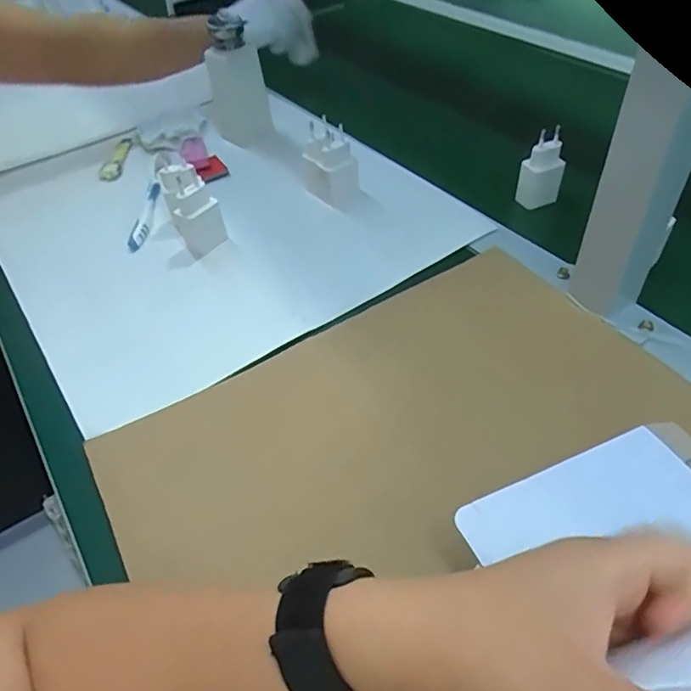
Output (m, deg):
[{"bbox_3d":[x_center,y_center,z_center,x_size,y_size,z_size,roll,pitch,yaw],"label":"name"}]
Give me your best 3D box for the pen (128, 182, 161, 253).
[{"bbox_3d":[-0.214,-0.141,0.600,0.015,0.020,0.097,1,49,5],"label":"pen"}]

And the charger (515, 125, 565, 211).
[{"bbox_3d":[0.203,-0.180,0.573,0.041,0.074,0.026,-24,51,-16],"label":"charger"}]

